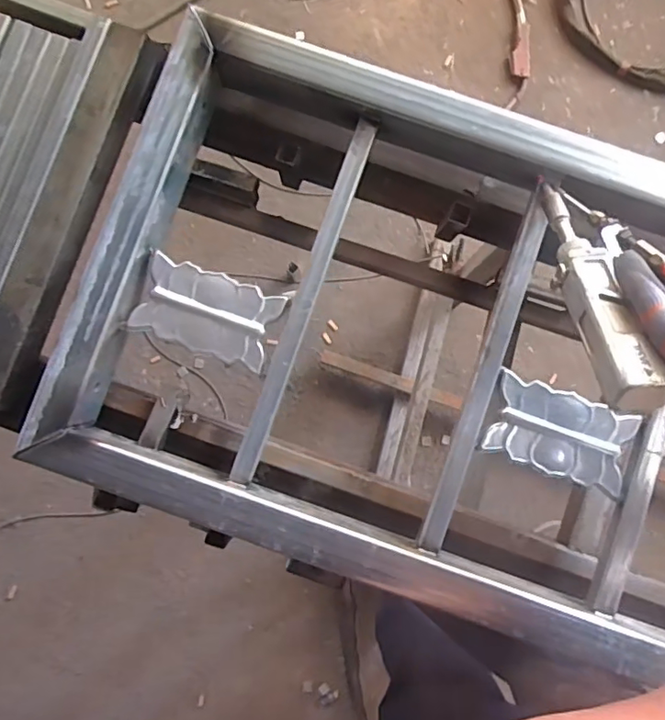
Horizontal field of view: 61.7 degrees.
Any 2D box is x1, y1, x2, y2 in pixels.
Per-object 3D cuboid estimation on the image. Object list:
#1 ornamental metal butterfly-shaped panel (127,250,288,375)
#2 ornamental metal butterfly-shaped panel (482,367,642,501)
[{"bbox_3d":[-0.116,-0.044,0.522,0.127,0.012,0.074,21,85,1],"label":"ornamental metal butterfly-shaped panel"},{"bbox_3d":[0.212,0.068,0.514,0.130,0.007,0.075,19,85,1],"label":"ornamental metal butterfly-shaped panel"}]

